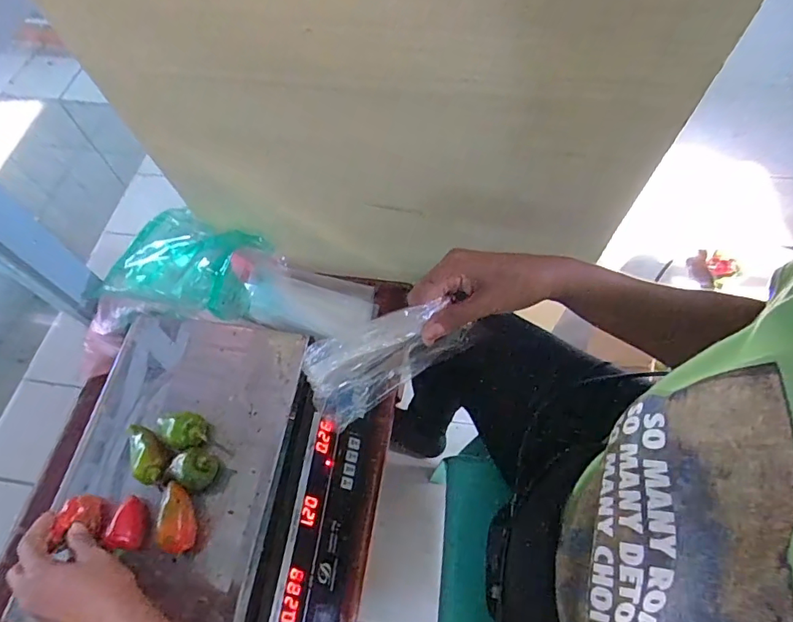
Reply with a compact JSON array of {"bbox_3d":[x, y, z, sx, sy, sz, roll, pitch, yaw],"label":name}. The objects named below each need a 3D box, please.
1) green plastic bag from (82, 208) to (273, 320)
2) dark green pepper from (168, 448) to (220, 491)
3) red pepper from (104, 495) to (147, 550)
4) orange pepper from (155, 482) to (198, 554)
[{"bbox_3d":[-0.293,-0.061,0.669,0.189,0.059,0.139,14,63,9],"label":"green plastic bag"},{"bbox_3d":[-0.211,0.167,0.512,0.046,0.042,0.038,25,65,15],"label":"dark green pepper"},{"bbox_3d":[-0.271,0.213,0.487,0.029,0.033,0.049,-6,62,-1],"label":"red pepper"},{"bbox_3d":[-0.218,0.209,0.489,0.030,0.035,0.061,-8,62,-2],"label":"orange pepper"}]

